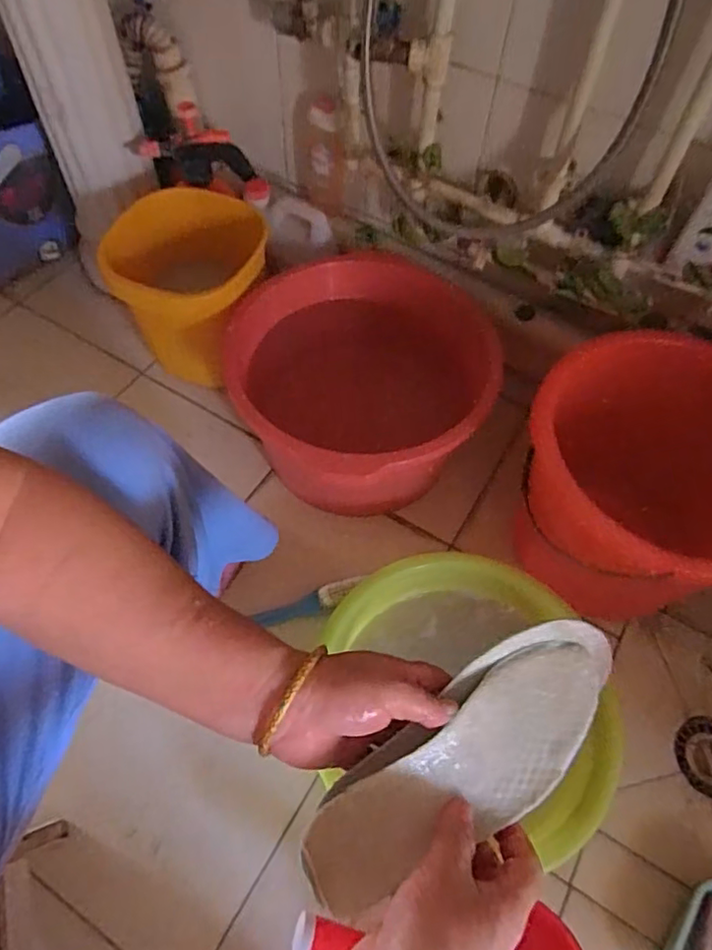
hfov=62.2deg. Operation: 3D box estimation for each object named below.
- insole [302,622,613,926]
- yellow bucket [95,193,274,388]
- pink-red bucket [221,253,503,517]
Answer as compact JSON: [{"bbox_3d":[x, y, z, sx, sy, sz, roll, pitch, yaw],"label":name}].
[{"bbox_3d":[0.074,0.171,0.357,0.225,0.011,0.082,-32,82,-23],"label":"insole"},{"bbox_3d":[-0.236,-0.270,0.917,0.201,0.236,0.214,-3,58,-4],"label":"yellow bucket"},{"bbox_3d":[0.000,-0.121,0.859,0.350,0.193,0.371,1,58,-2],"label":"pink-red bucket"}]

